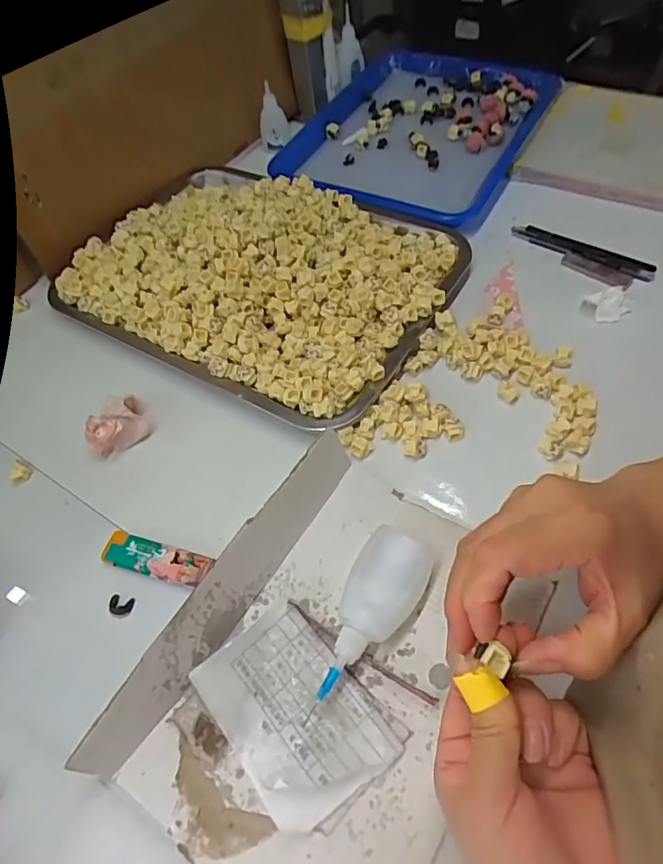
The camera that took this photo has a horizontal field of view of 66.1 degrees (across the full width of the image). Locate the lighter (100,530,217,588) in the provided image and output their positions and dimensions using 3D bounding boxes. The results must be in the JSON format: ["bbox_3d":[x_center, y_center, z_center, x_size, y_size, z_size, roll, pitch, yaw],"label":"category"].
[{"bbox_3d":[-0.118,0.087,0.348,0.078,0.011,0.024,11,58,12],"label":"lighter"}]

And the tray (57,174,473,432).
[{"bbox_3d":[-0.065,-0.158,0.468,0.325,0.059,0.255,25,62,20],"label":"tray"}]

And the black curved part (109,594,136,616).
[{"bbox_3d":[-0.140,0.114,0.336,0.016,0.005,0.012,9,58,11],"label":"black curved part"}]

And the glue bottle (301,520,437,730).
[{"bbox_3d":[0.024,0.110,0.302,0.041,0.030,0.105,22,61,19],"label":"glue bottle"}]

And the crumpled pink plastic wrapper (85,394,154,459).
[{"bbox_3d":[-0.169,-0.006,0.399,0.044,0.034,0.033,-24,58,-10],"label":"crumpled pink plastic wrapper"}]

